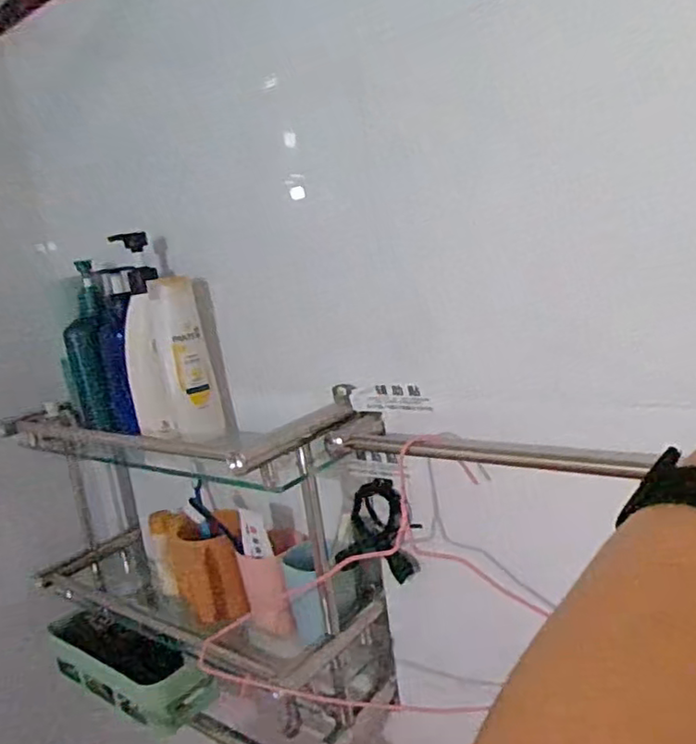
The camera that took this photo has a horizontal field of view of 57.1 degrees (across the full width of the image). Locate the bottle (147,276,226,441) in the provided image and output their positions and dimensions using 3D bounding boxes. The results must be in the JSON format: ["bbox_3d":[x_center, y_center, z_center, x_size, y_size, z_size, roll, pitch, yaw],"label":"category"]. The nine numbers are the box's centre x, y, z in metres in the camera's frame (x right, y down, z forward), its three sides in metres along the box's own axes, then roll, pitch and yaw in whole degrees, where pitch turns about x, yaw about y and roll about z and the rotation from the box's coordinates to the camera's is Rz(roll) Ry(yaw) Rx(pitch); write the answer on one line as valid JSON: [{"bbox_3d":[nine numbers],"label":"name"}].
[{"bbox_3d":[-0.173,-0.014,0.691,0.053,0.173,0.036,-10,11,-14],"label":"bottle"}]

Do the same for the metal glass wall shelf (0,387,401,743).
[{"bbox_3d":[-0.187,0.228,0.759,0.515,0.383,0.186,1,13,38],"label":"metal glass wall shelf"}]

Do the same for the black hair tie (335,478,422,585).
[{"bbox_3d":[0.028,0.159,0.638,0.077,0.097,0.023,-6,11,9],"label":"black hair tie"}]

